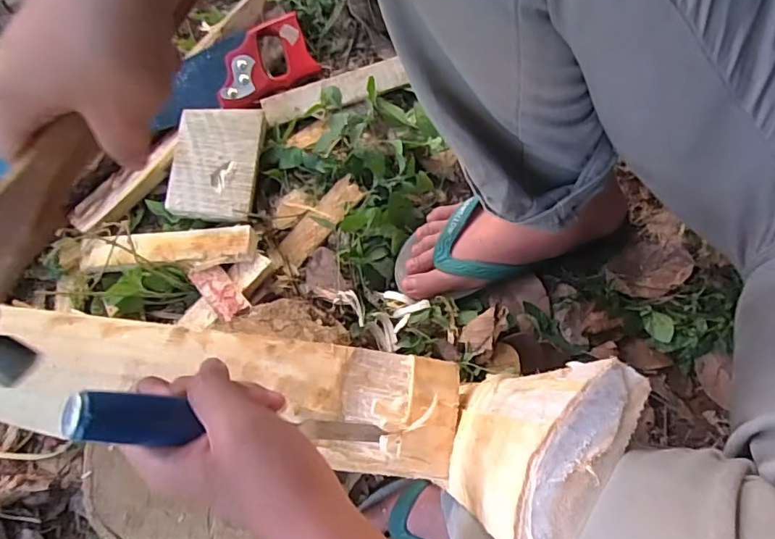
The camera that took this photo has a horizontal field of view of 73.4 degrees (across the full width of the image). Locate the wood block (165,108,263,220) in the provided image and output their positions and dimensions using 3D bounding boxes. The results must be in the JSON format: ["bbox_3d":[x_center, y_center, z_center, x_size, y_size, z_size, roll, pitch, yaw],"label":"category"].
[{"bbox_3d":[-0.202,-0.127,0.617,0.094,0.037,0.133,6,74,1],"label":"wood block"}]

